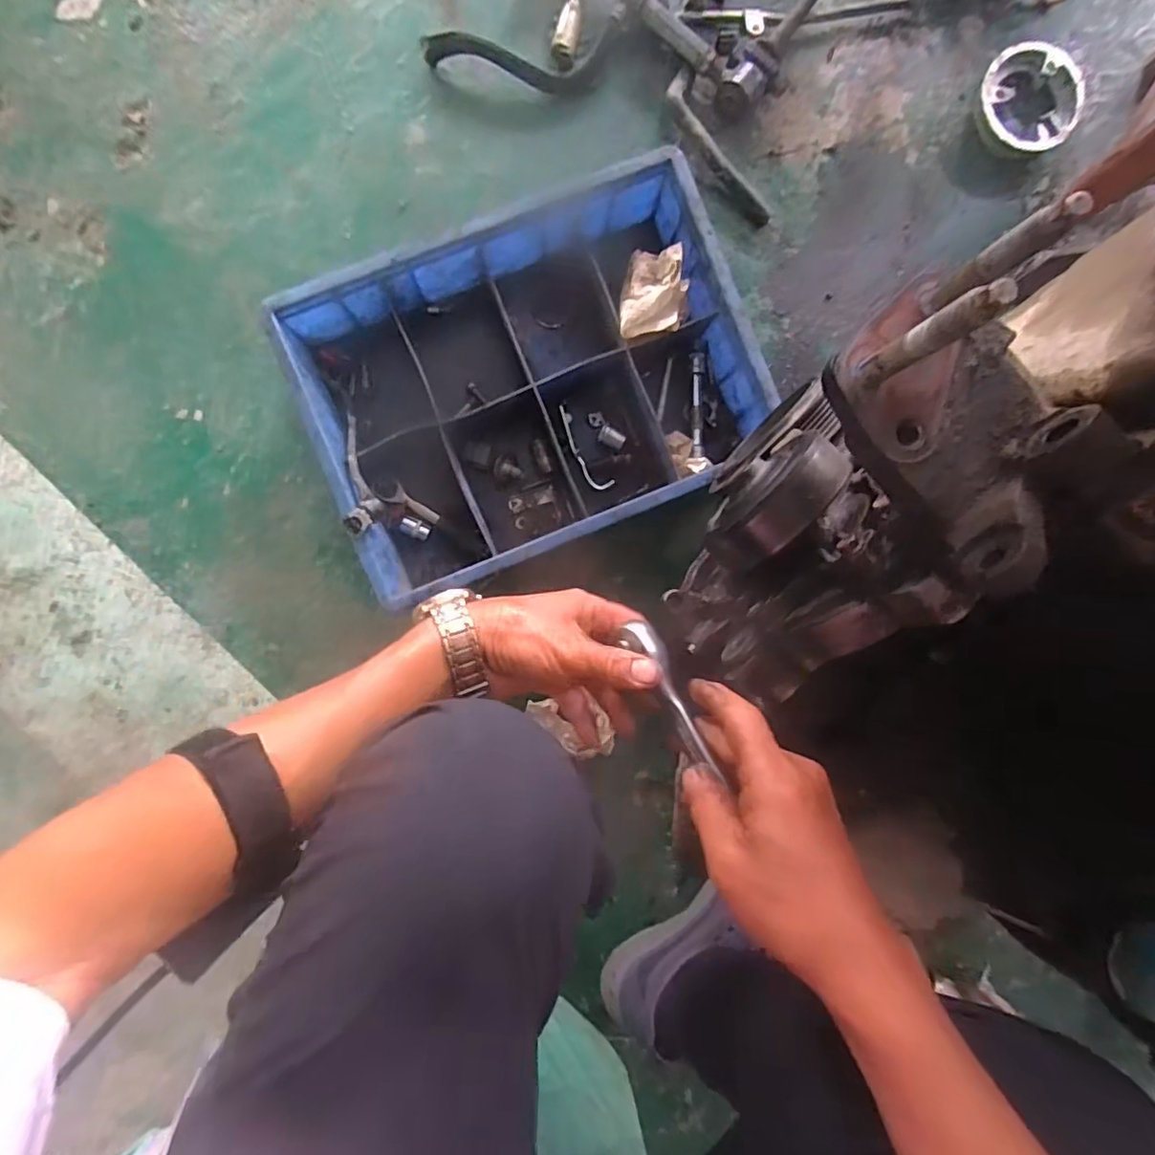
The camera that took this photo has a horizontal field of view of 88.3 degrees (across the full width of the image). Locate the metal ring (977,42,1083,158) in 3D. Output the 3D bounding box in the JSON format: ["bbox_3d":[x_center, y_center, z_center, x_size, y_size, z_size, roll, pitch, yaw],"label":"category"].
[{"bbox_3d":[0.517,-0.545,0.677,0.112,0.019,0.111,0,91,-2],"label":"metal ring"}]

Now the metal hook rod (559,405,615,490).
[{"bbox_3d":[0.003,-0.139,0.657,0.024,0.008,0.103,-34,90,8],"label":"metal hook rod"}]

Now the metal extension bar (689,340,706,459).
[{"bbox_3d":[0.133,-0.196,0.660,0.019,0.016,0.126,0,91,-3],"label":"metal extension bar"}]

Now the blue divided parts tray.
[{"bbox_3d":[-0.046,-0.194,0.623,0.429,0.099,0.307,-22,92,-3],"label":"blue divided parts tray"}]

